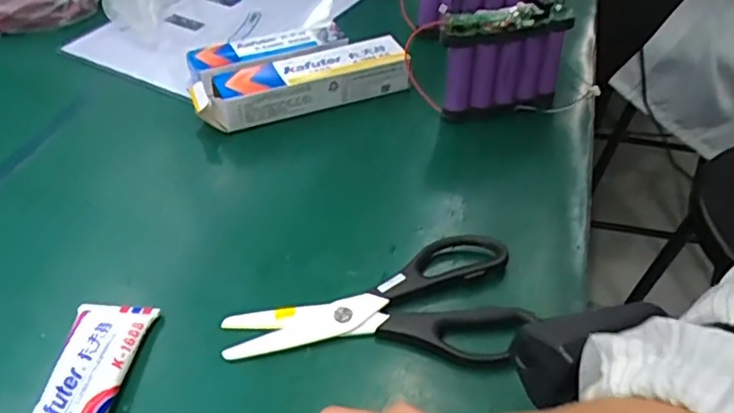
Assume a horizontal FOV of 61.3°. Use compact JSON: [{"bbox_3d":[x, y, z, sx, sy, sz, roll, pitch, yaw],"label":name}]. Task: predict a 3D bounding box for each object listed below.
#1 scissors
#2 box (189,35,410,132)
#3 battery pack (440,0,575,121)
[{"bbox_3d":[0.006,0.065,0.387,0.182,0.018,0.095,-6,43,-7],"label":"scissors"},{"bbox_3d":[-0.059,-0.109,0.556,0.186,0.047,0.048,-14,44,-15],"label":"box"},{"bbox_3d":[0.116,-0.120,0.529,0.110,0.104,0.026,-9,43,-10],"label":"battery pack"}]

